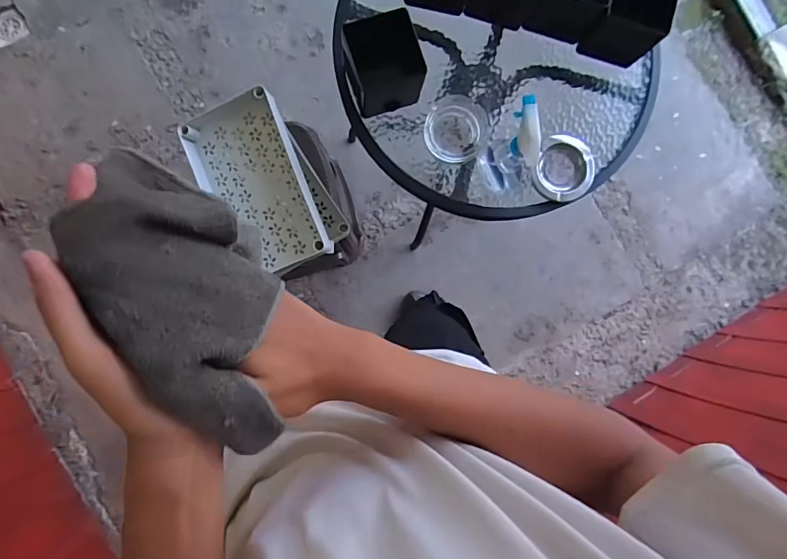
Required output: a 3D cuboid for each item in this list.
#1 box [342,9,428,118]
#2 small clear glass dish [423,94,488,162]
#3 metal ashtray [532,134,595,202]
[{"bbox_3d":[-0.017,-0.350,0.754,0.115,0.118,0.113,-18,89,-6],"label":"box"},{"bbox_3d":[0.110,-0.267,0.806,0.106,0.050,0.119,23,85,-4],"label":"small clear glass dish"},{"bbox_3d":[0.312,-0.199,0.820,0.103,0.027,0.110,0,85,-5],"label":"metal ashtray"}]

